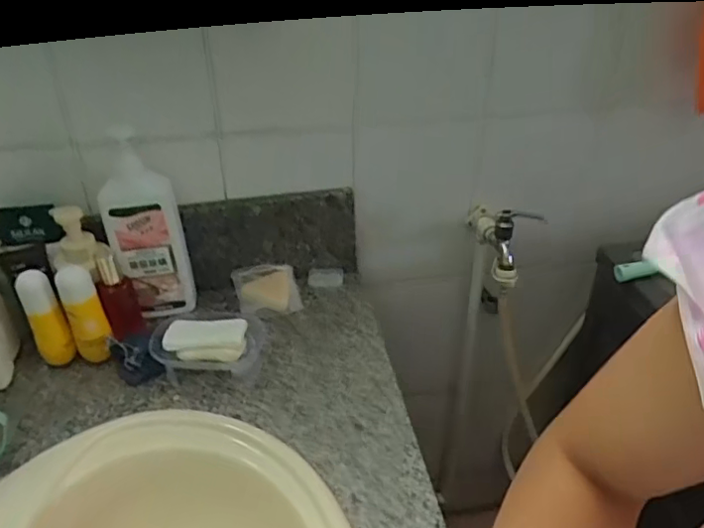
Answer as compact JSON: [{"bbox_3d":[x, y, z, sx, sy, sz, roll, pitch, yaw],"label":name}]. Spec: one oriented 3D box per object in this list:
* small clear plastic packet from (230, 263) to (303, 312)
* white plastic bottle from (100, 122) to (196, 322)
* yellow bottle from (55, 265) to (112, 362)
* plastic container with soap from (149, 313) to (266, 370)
[{"bbox_3d":[-0.136,0.046,0.950,0.095,0.020,0.097,-10,58,-15],"label":"small clear plastic packet"},{"bbox_3d":[-0.299,-0.052,0.852,0.106,0.273,0.071,-17,39,-24],"label":"white plastic bottle"},{"bbox_3d":[-0.359,0.078,0.799,0.049,0.153,0.043,-16,36,-25],"label":"yellow bottle"},{"bbox_3d":[-0.196,0.115,0.809,0.148,0.055,0.093,1,32,-1],"label":"plastic container with soap"}]

